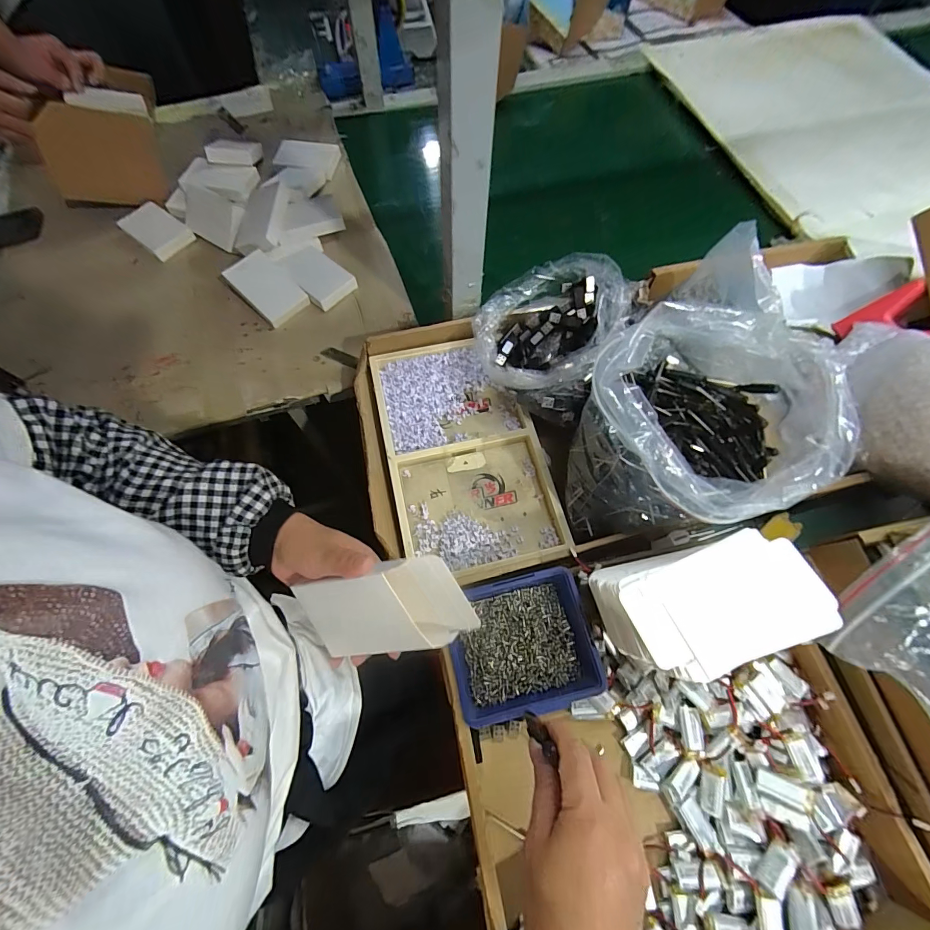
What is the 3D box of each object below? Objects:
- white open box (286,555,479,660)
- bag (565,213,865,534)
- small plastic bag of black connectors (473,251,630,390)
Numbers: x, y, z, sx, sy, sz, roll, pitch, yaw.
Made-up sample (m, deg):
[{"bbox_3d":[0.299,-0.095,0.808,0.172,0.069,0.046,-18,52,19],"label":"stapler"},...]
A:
[{"bbox_3d":[-0.069,0.107,0.293,0.140,0.018,0.074,-19,110,23],"label":"white open box"},{"bbox_3d":[0.223,-0.039,0.415,0.194,0.186,0.213,12,68,3],"label":"bag"},{"bbox_3d":[0.110,-0.177,0.523,0.177,0.136,0.164,-11,69,-6],"label":"small plastic bag of black connectors"}]

